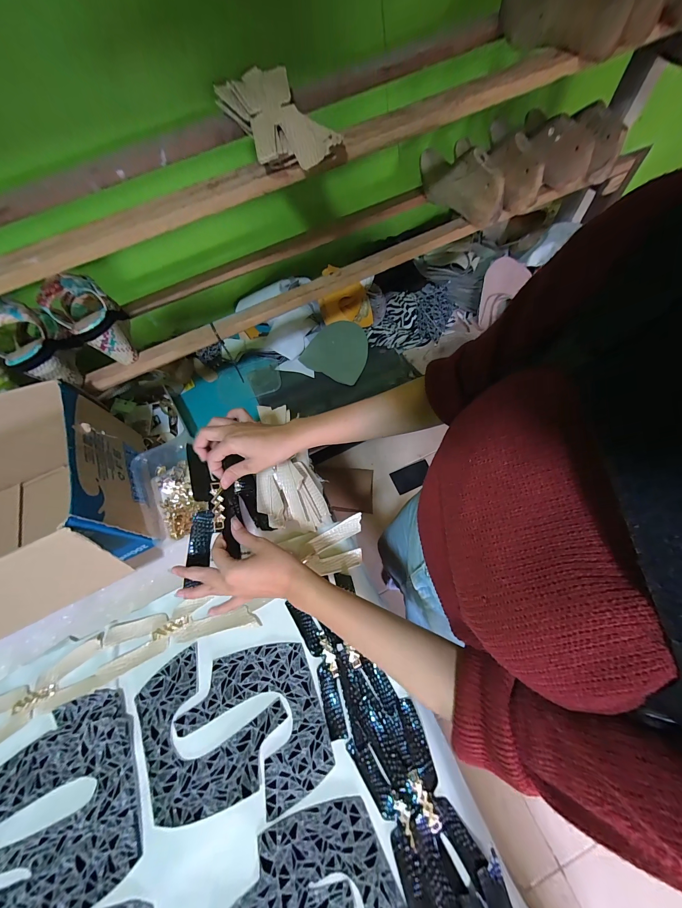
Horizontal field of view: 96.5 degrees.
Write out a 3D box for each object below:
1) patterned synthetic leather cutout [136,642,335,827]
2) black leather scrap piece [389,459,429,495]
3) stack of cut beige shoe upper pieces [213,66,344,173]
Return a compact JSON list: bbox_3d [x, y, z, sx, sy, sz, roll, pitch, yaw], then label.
[{"bbox_3d":[-0.150,0.373,0.417,0.246,0.009,0.185,-11,64,-4],"label":"patterned synthetic leather cutout"},{"bbox_3d":[0.303,0.098,1.305,0.161,0.009,0.100,-24,82,1],"label":"black leather scrap piece"},{"bbox_3d":[-0.096,-0.470,0.422,0.102,0.038,0.250,-27,65,-6],"label":"stack of cut beige shoe upper pieces"}]

